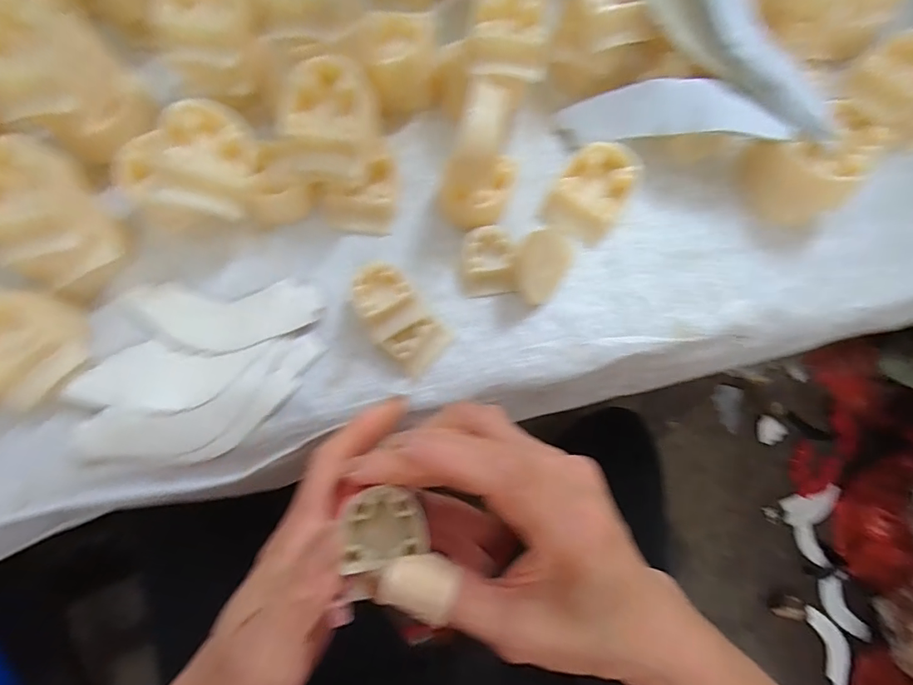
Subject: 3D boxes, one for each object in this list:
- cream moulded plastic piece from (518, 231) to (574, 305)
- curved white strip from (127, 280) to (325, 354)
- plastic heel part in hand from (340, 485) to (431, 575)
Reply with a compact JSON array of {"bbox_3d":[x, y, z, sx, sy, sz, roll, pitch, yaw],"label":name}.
[{"bbox_3d":[0.050,-0.048,0.284,0.034,0.015,0.044,32,89,-22],"label":"cream moulded plastic piece"},{"bbox_3d":[-0.141,-0.016,0.281,0.114,0.004,0.041,-3,76,-2],"label":"curved white strip"},{"bbox_3d":[-0.026,0.070,0.174,0.030,0.010,0.028,-2,76,-2],"label":"plastic heel part in hand"}]

